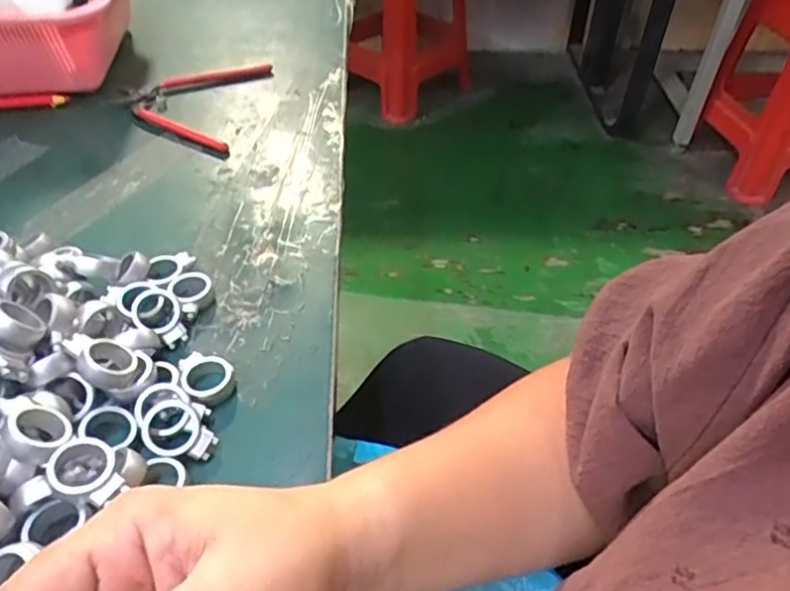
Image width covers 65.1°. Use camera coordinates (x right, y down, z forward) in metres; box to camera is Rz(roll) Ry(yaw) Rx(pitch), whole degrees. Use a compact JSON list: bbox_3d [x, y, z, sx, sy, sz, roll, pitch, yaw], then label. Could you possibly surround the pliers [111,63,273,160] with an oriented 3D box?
[{"bbox_3d":[-0.180,-0.164,0.527,0.115,0.010,0.132,5,45,5],"label":"pliers"}]

